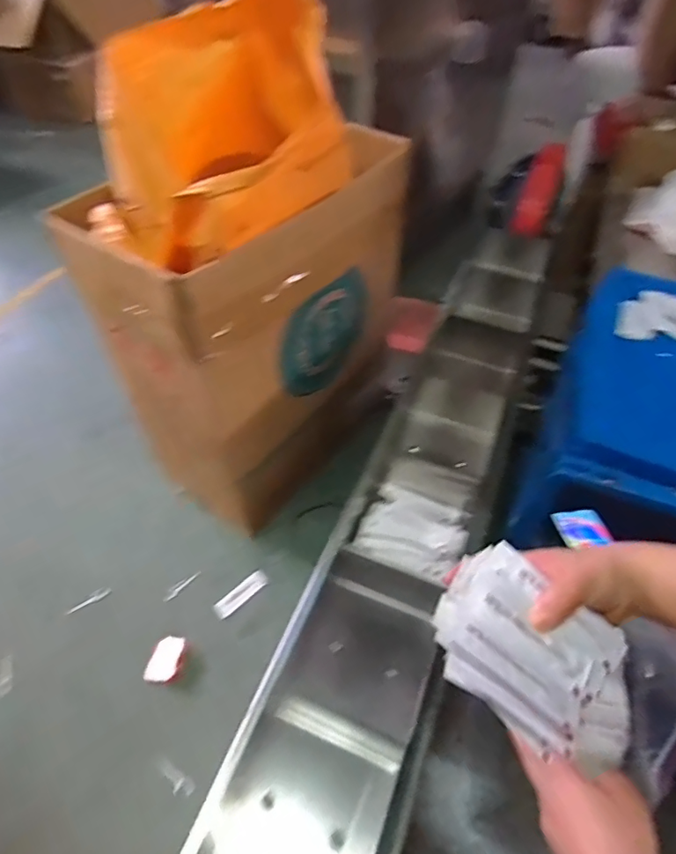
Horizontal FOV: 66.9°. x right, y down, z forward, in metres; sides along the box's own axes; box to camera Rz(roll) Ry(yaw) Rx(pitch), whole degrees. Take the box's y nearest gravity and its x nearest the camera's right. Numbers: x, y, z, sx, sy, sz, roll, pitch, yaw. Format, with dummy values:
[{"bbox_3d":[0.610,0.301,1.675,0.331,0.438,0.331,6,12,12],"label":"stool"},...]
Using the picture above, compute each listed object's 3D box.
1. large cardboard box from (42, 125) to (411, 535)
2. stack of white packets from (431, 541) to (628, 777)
[{"bbox_3d":[-0.113,-0.192,0.907,0.267,0.516,0.515,32,57,23],"label":"large cardboard box"},{"bbox_3d":[0.141,0.154,0.377,0.124,0.040,0.108,37,52,10],"label":"stack of white packets"}]

